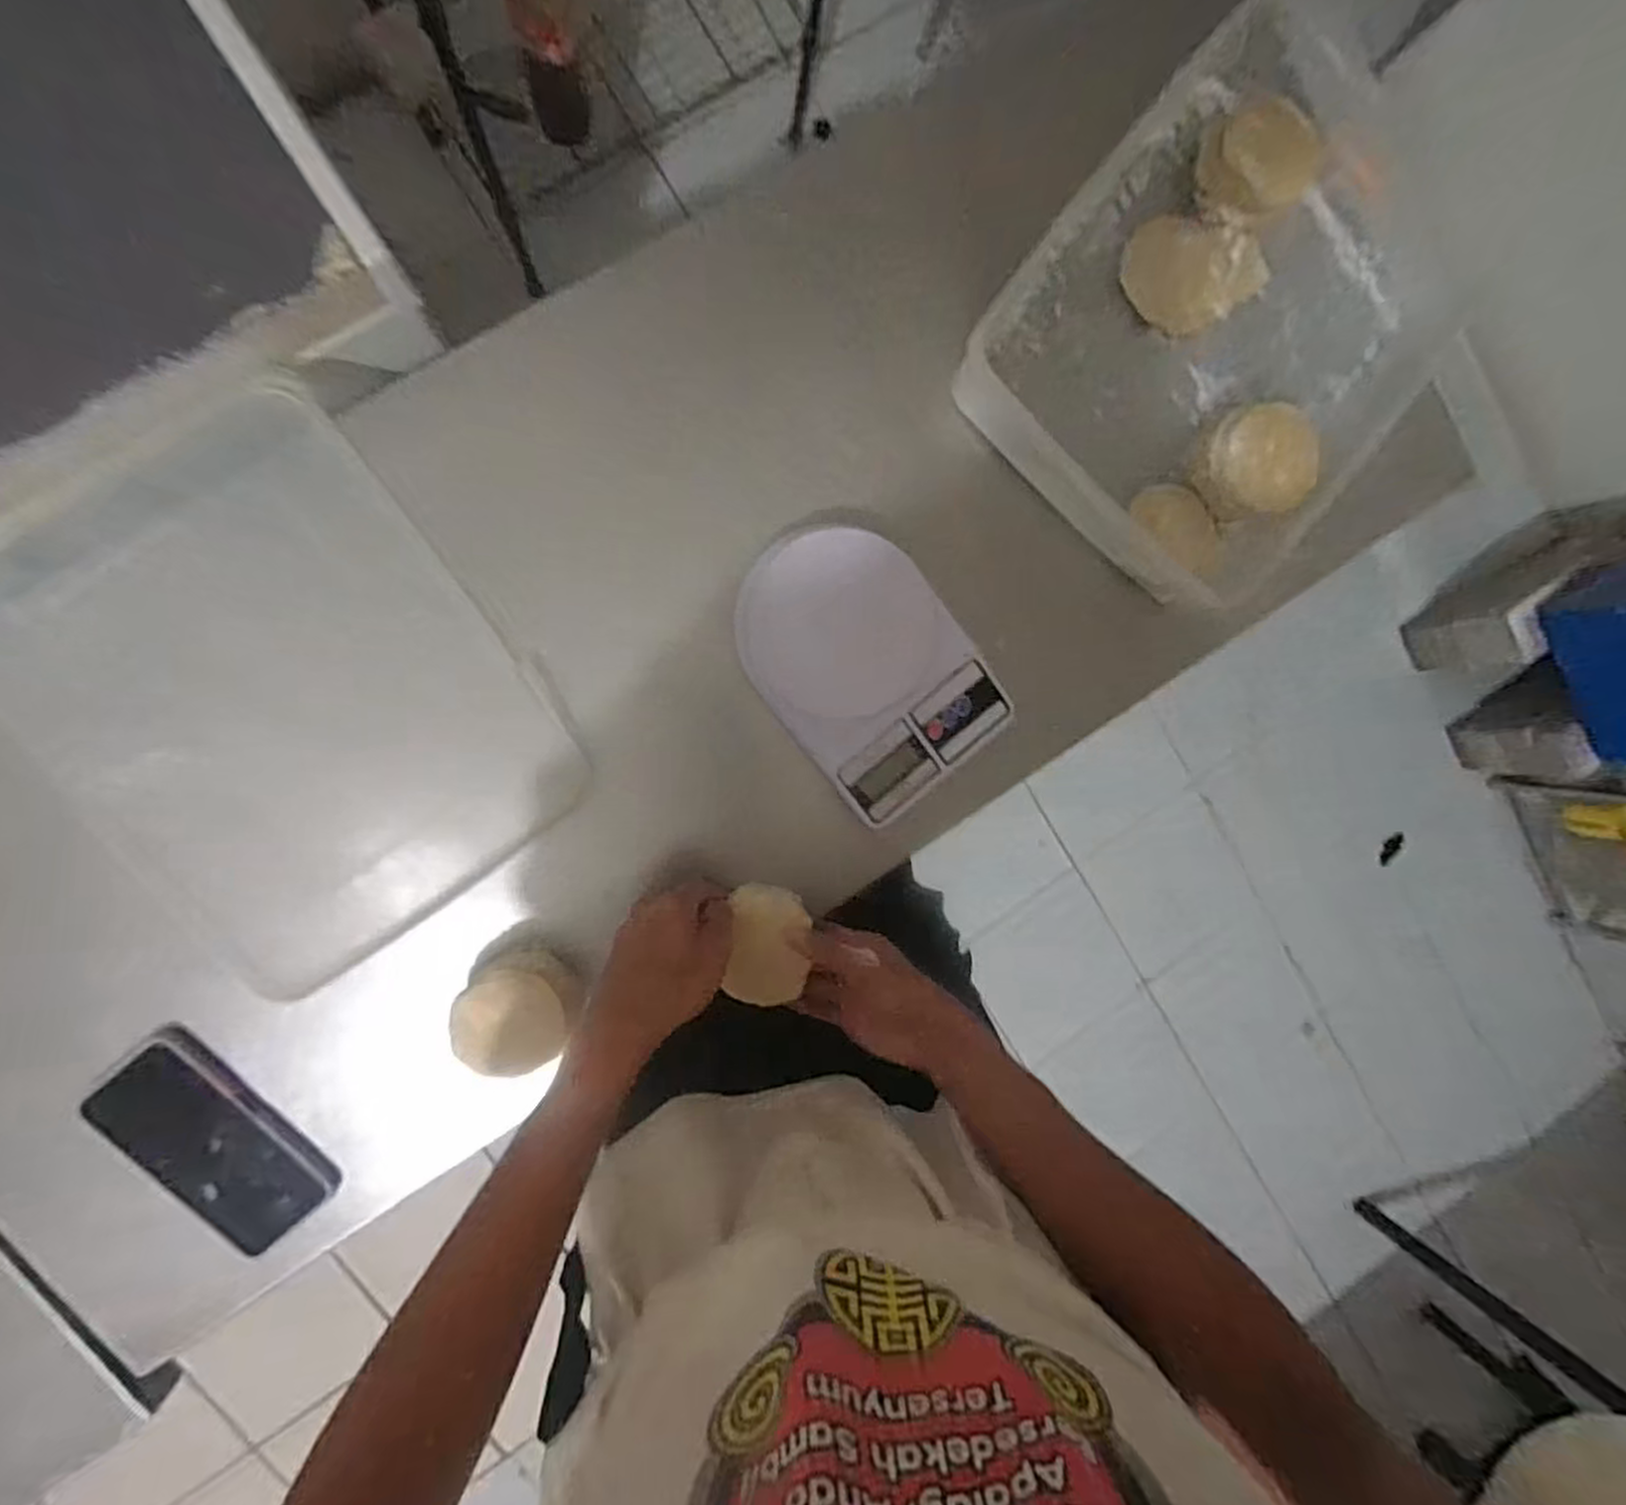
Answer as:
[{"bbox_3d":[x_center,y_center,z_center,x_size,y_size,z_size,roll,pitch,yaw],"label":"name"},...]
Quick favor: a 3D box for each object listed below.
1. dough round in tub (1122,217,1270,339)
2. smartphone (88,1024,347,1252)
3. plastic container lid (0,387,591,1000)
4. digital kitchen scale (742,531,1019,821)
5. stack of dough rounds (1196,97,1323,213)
[{"bbox_3d":[0.303,-0.386,0.609,0.107,0.021,0.088,-32,98,-6],"label":"dough round in tub"},{"bbox_3d":[-0.424,0.277,0.539,0.086,0.012,0.166,-40,99,-3],"label":"smartphone"},{"bbox_3d":[-0.360,-0.033,0.526,0.272,0.027,0.336,-35,99,-4],"label":"plastic container lid"},{"bbox_3d":[0.041,-0.066,0.570,0.144,0.029,0.209,-38,99,-5],"label":"digital kitchen scale"},{"bbox_3d":[0.342,-0.457,0.590,0.082,0.029,0.078,-32,98,-6],"label":"stack of dough rounds"}]

